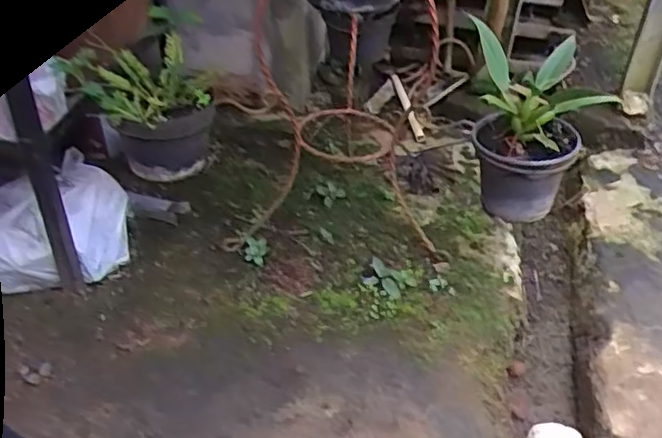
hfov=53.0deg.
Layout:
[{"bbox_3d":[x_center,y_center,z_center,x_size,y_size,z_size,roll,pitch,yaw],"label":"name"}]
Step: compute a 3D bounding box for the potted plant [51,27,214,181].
[{"bbox_3d":[-0.279,-0.153,1.024,0.166,0.193,0.171,-19,41,-23],"label":"potted plant"}]

